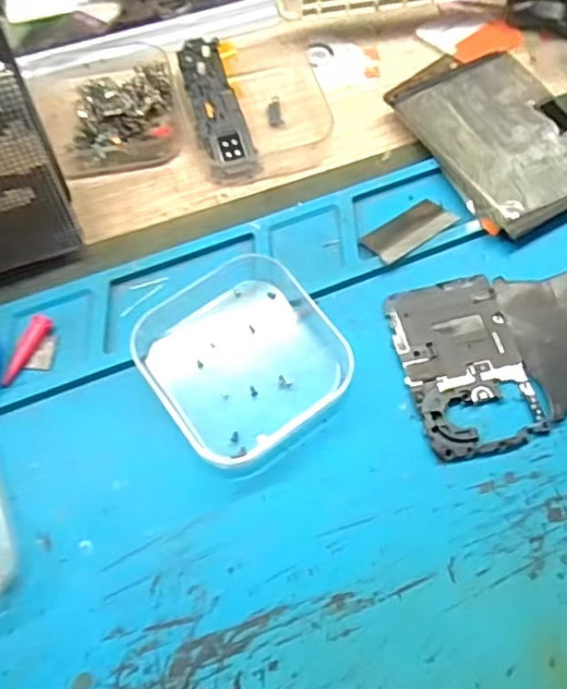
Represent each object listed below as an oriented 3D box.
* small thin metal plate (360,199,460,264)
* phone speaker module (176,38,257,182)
[{"bbox_3d":[0.050,-0.046,0.253,0.038,0.004,0.018,-33,55,-20],"label":"small thin metal plate"},{"bbox_3d":[-0.028,-0.103,0.278,0.024,0.007,0.065,-14,80,-9],"label":"phone speaker module"}]

